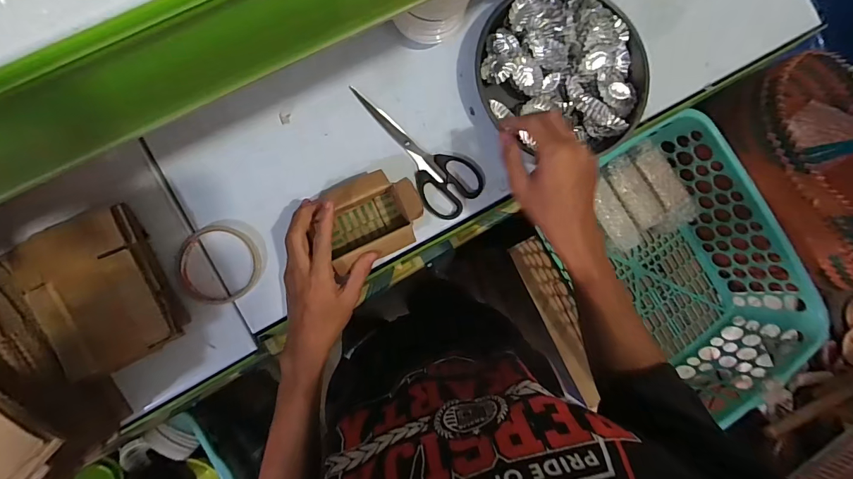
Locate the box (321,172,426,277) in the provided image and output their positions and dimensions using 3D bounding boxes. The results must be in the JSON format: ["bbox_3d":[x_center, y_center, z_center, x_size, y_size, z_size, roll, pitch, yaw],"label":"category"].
[{"bbox_3d":[-0.060,-0.026,0.430,0.100,0.067,0.089,-17,90,-8],"label":"box"}]

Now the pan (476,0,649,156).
[{"bbox_3d":[0.165,-0.208,0.484,0.209,0.042,0.185,-4,89,-8],"label":"pan"}]

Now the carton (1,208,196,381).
[{"bbox_3d":[-0.319,0.054,0.399,0.103,0.064,0.144,-29,92,-8],"label":"carton"}]

